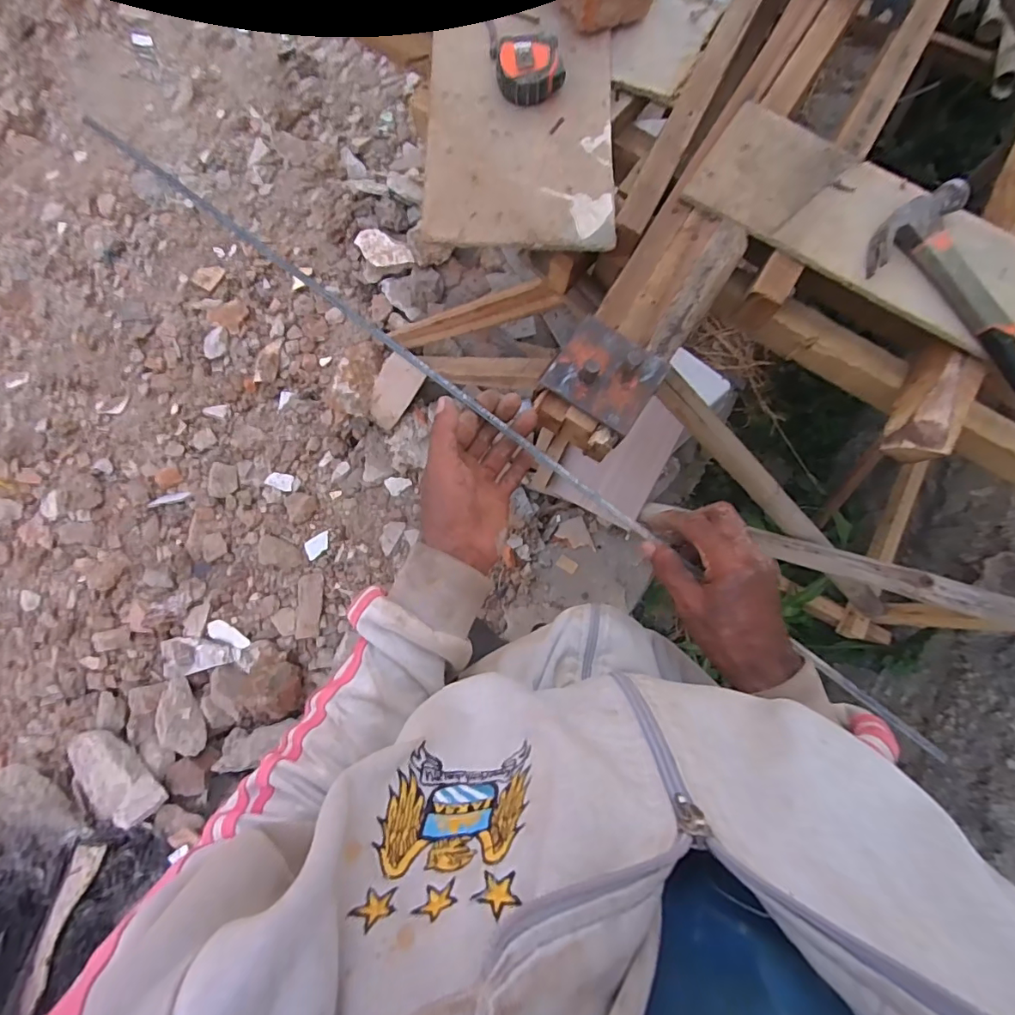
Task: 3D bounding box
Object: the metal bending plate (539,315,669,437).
[{"bbox_3d":[0.096,-0.133,0.471,0.096,0.031,0.088,33,80,6],"label":"metal bending plate"}]

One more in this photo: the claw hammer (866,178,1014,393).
[{"bbox_3d":[0.489,-0.169,0.471,0.118,0.030,0.318,-33,80,-7],"label":"claw hammer"}]

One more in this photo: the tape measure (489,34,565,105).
[{"bbox_3d":[0.022,-0.474,0.529,0.076,0.029,0.068,1,78,0],"label":"tape measure"}]

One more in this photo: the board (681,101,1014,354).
[{"bbox_3d":[0.378,-0.300,0.505,0.356,0.014,0.155,31,80,6],"label":"board"}]

